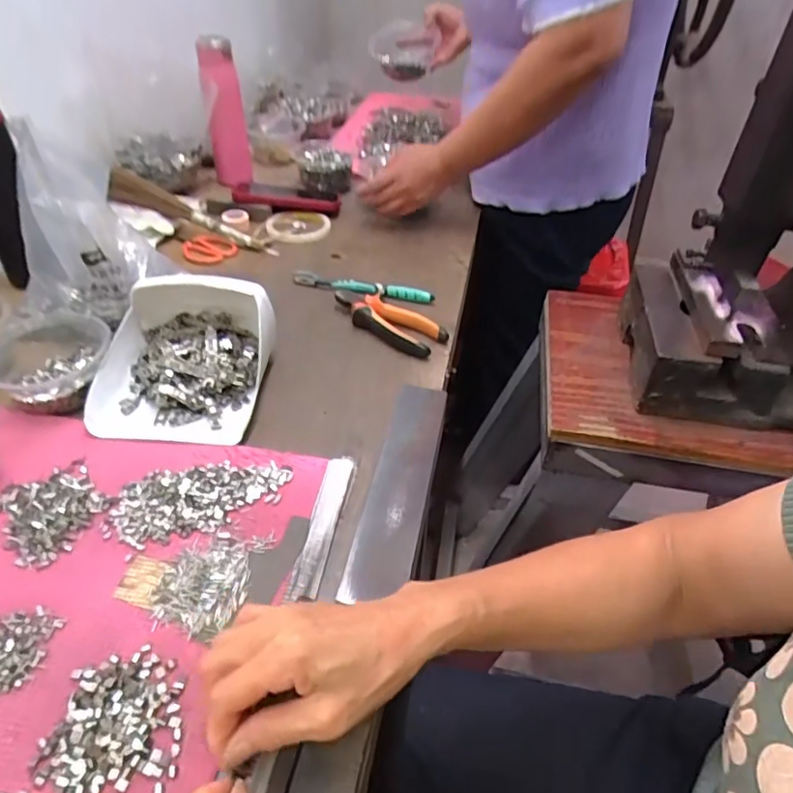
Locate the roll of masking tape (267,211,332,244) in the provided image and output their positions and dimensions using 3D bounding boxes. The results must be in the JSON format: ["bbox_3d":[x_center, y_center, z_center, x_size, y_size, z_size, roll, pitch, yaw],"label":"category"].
[{"bbox_3d":[-0.154,-0.266,0.882,0.099,0.010,0.095,0,41,-4],"label":"roll of masking tape"}]

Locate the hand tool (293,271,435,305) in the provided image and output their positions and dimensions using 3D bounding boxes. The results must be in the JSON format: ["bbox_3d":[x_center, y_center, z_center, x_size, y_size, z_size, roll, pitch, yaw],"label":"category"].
[{"bbox_3d":[-0.046,-0.139,0.744,0.190,0.025,0.020,11,41,8],"label":"hand tool"}]

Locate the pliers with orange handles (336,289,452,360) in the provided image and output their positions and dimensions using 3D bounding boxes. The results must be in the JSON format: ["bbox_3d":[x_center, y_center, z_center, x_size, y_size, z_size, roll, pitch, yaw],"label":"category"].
[{"bbox_3d":[-0.012,-0.095,0.684,0.061,0.023,0.159,-31,52,-33],"label":"pliers with orange handles"}]

